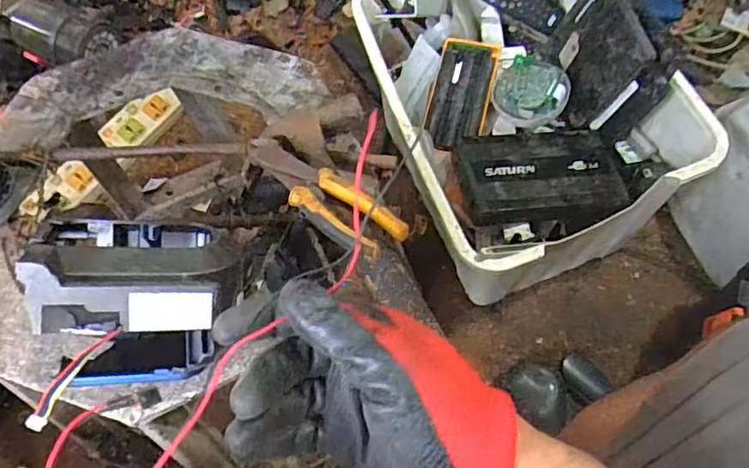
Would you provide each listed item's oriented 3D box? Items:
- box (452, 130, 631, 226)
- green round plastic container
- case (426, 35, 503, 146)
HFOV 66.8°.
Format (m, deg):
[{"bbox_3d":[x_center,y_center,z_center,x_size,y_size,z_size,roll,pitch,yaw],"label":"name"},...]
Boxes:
[{"bbox_3d":[0.193,-0.069,0.659,0.185,0.032,0.123,-8,66,0],"label":"box"},{"bbox_3d":[0.195,-0.180,0.710,0.080,0.033,0.092,-43,71,-14],"label":"green round plastic container"},{"bbox_3d":[0.114,-0.183,0.737,0.074,0.023,0.162,11,68,8],"label":"case"}]

